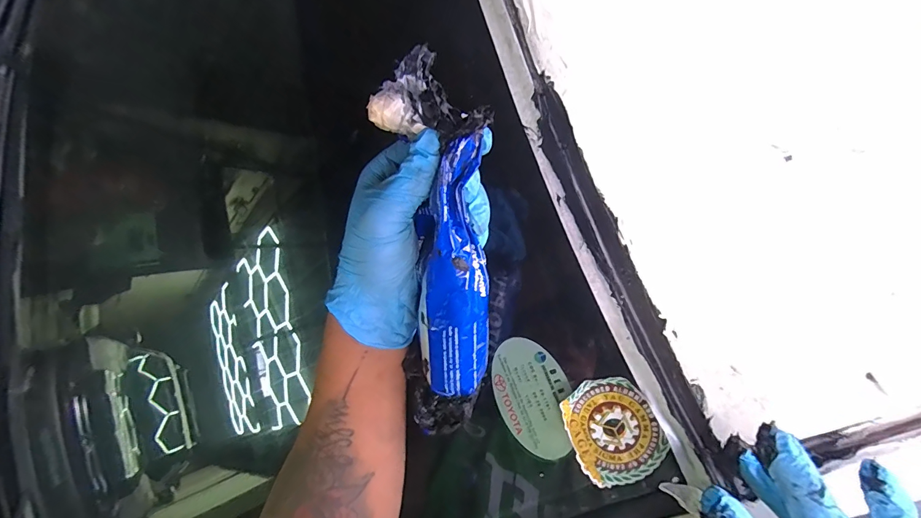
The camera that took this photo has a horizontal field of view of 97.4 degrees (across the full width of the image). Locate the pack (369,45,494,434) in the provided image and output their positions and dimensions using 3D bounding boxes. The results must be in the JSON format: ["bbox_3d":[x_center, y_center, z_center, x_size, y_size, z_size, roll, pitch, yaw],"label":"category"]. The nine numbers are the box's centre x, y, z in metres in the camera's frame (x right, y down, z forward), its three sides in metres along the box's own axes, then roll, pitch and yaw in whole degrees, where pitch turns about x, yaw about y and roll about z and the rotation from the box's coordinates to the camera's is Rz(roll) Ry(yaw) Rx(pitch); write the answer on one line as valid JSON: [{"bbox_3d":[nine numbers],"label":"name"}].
[{"bbox_3d":[-0.013,0.008,0.243,0.059,0.039,0.238,-3,108,-2],"label":"pack"}]

